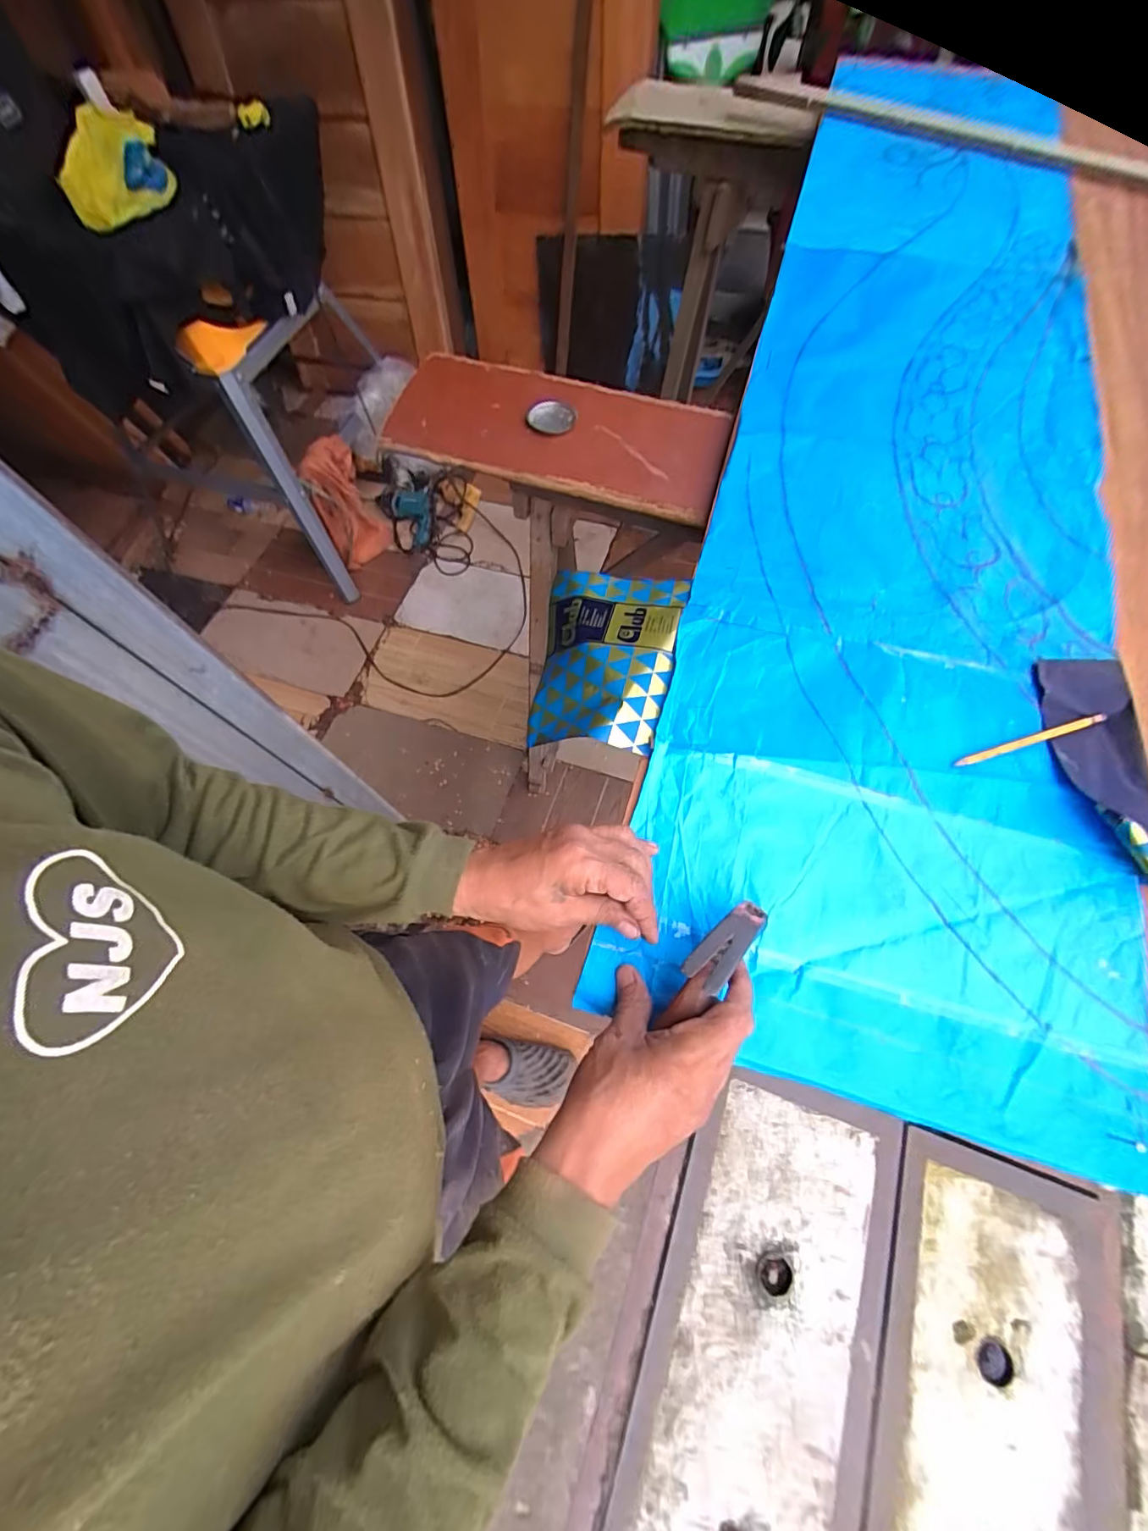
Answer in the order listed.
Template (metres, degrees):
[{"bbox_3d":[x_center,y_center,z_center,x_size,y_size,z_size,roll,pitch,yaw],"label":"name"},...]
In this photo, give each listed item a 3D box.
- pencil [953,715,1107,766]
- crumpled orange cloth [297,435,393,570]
[{"bbox_3d":[0.403,-0.023,0.460,0.140,0.010,0.010,-16,65,-3],"label":"pencil"},{"bbox_3d":[-0.713,-0.820,1.652,0.177,0.376,0.170,-25,66,-7],"label":"crumpled orange cloth"}]

